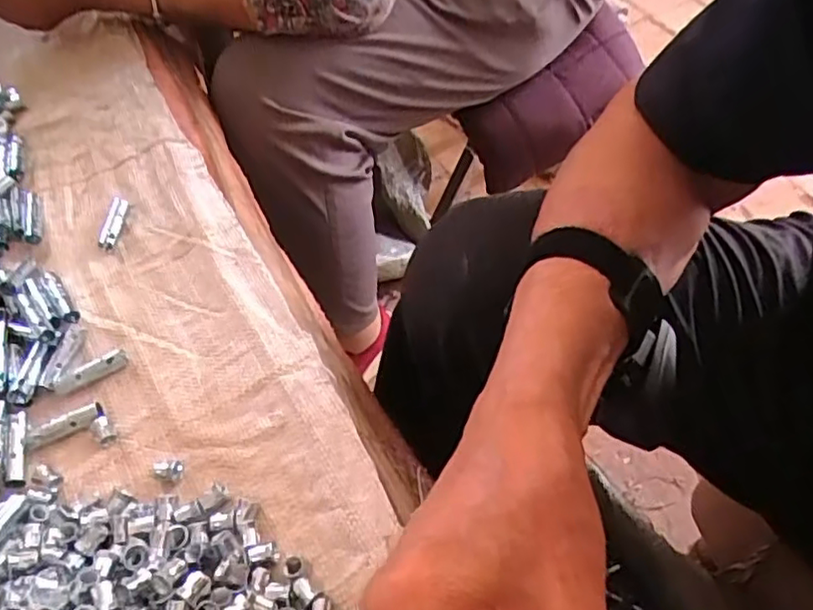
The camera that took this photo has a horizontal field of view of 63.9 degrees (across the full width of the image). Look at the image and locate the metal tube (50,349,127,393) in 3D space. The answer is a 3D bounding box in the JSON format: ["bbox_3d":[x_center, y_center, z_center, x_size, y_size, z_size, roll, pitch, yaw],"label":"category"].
[{"bbox_3d":[-0.183,0.038,0.375,0.043,0.009,0.010,-23,55,-10],"label":"metal tube"}]

